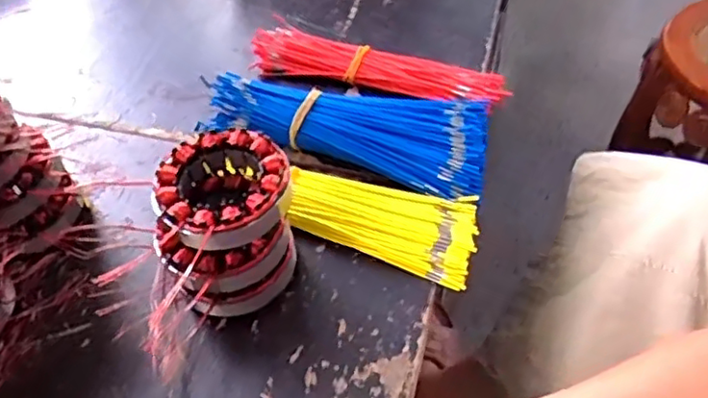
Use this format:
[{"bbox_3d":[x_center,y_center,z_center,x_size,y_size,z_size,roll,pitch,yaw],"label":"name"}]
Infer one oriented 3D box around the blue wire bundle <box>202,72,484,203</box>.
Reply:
[{"bbox_3d":[-0.002,-0.066,0.549,0.242,0.045,0.098,16,52,15],"label":"blue wire bundle"}]

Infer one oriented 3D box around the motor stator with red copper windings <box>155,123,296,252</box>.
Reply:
[{"bbox_3d":[-0.087,-0.007,0.418,0.085,0.033,0.084,-1,49,1],"label":"motor stator with red copper windings"}]

